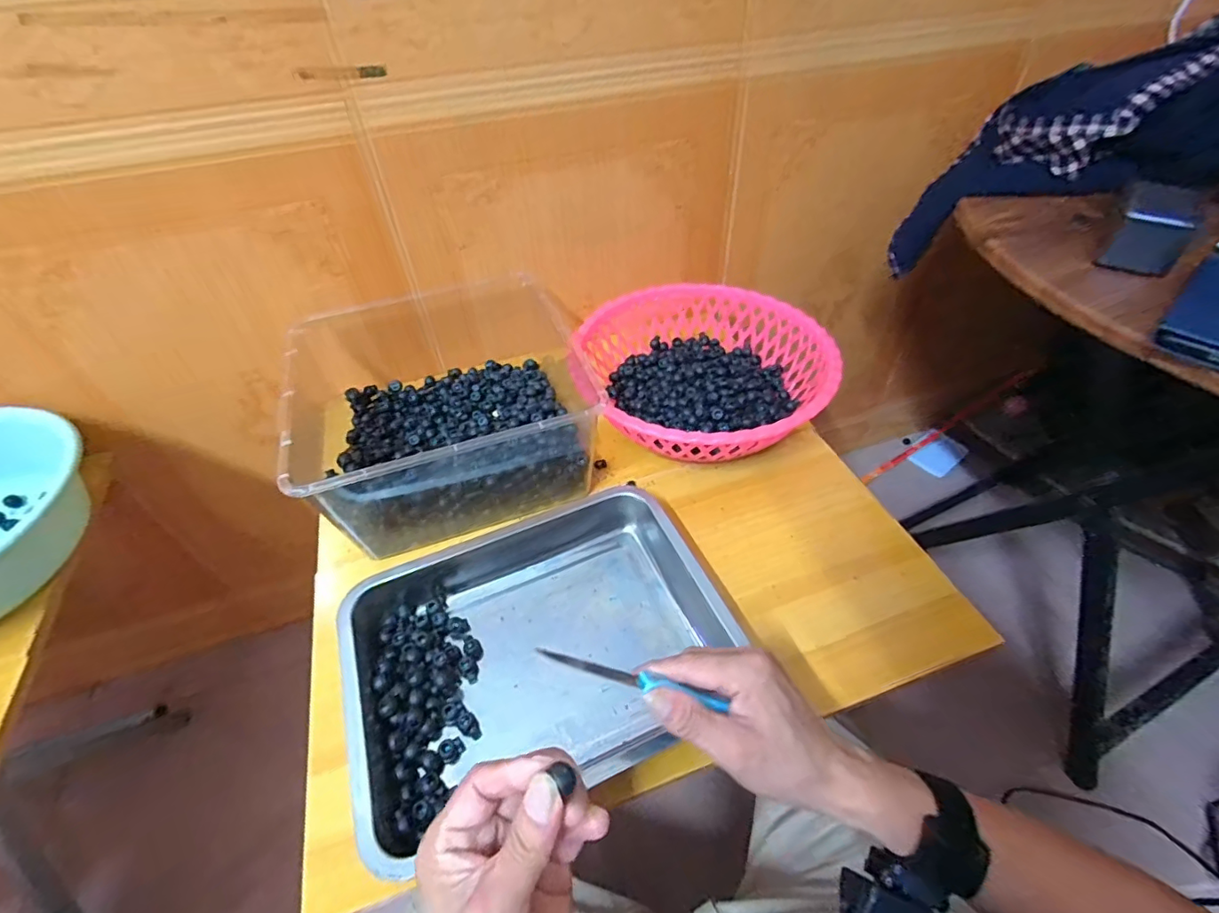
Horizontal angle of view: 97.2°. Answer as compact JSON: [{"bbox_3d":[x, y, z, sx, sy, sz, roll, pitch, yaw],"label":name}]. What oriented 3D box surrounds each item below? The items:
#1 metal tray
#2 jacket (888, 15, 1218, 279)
[{"bbox_3d":[-0.066,0.158,0.483,0.313,0.053,0.260,-19,49,-14],"label":"metal tray"},{"bbox_3d":[0.545,-0.356,0.605,0.421,0.166,0.143,-11,44,18],"label":"jacket"}]

